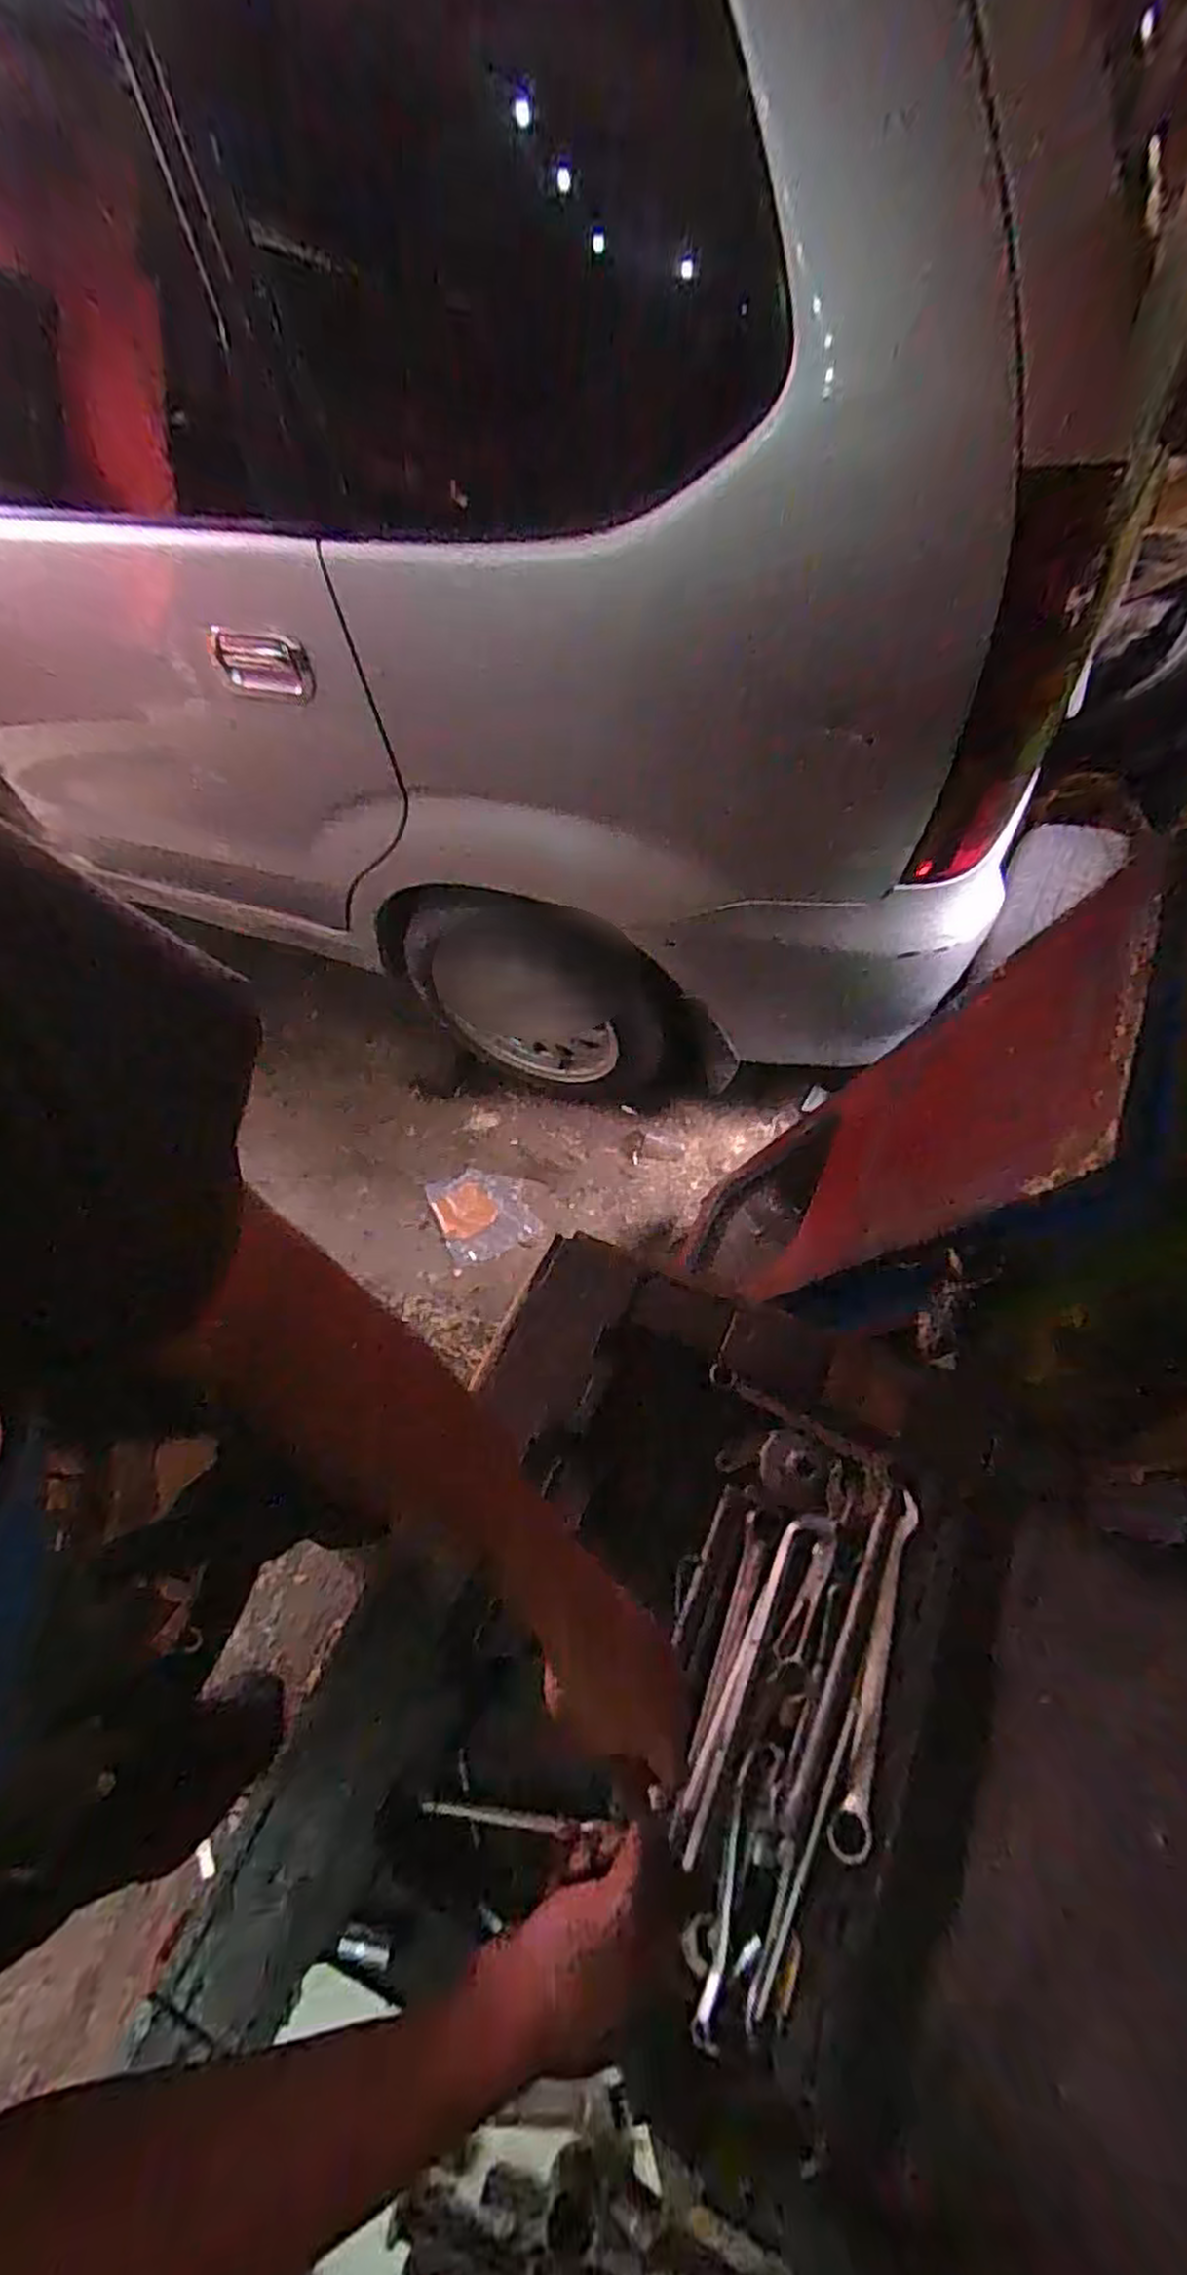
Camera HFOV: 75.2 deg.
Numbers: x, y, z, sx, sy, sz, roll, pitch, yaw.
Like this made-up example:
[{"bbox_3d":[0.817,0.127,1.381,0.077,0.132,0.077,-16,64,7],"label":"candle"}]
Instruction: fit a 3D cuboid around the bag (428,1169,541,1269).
[{"bbox_3d":[-0.240,0.159,1.659,0.197,0.016,0.227,-20,66,-11],"label":"bag"}]

